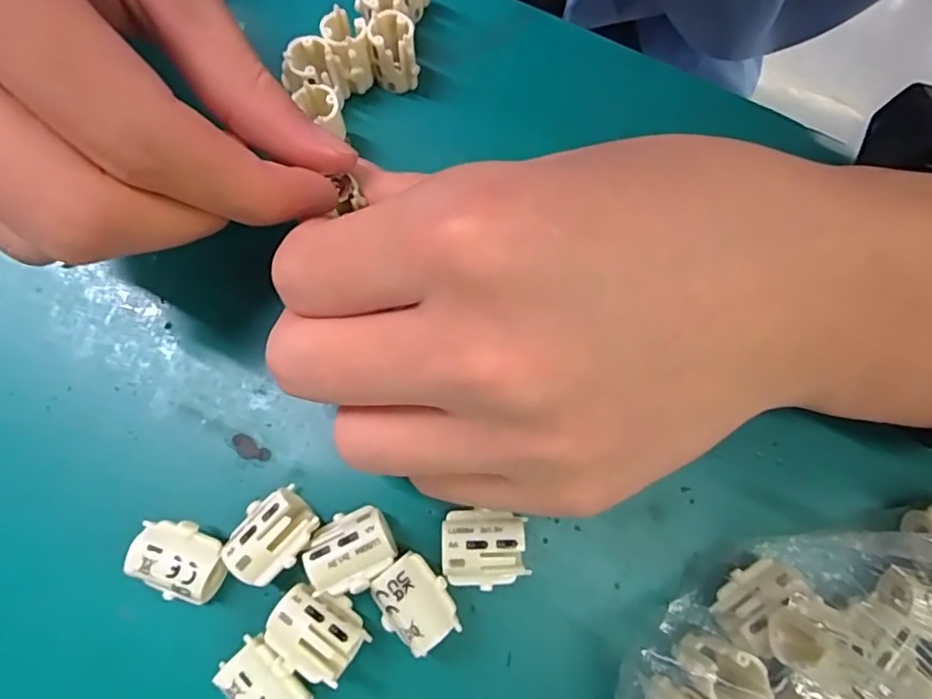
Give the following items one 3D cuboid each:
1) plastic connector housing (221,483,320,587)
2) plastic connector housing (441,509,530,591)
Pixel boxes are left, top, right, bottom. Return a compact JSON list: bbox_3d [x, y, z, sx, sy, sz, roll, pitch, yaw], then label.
[{"bbox_3d":[-0.050,0.049,0.149,0.017,0.014,0.023,40,80,7],"label":"plastic connector housing"},{"bbox_3d":[0.004,0.052,0.145,0.021,0.008,0.018,1,78,-1],"label":"plastic connector housing"}]

